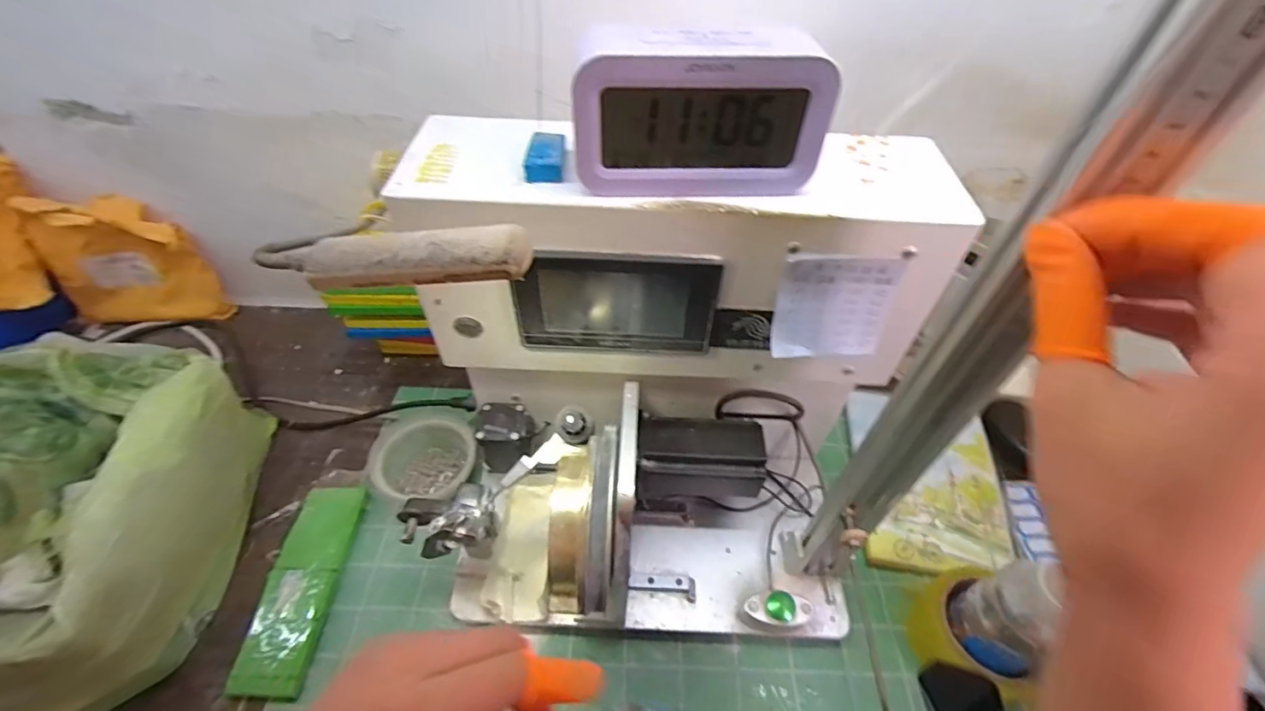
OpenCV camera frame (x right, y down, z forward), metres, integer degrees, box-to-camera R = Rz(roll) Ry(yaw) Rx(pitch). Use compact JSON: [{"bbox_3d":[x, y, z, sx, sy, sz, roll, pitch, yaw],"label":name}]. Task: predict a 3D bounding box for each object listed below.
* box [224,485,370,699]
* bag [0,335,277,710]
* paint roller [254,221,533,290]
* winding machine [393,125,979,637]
[{"bbox_3d":[-0.298,0.204,0.484,0.059,0.020,0.179,1,48,-3],"label":"box"},{"bbox_3d":[-0.456,0.130,0.469,0.204,0.131,0.309,-21,53,-21],"label":"bag"},{"bbox_3d":[-0.103,-0.042,0.221,0.121,0.025,0.024,3,48,-1],"label":"paint roller"},{"bbox_3d":[0.020,0.051,0.402,0.339,0.332,0.220,-1,48,-4],"label":"winding machine"}]

